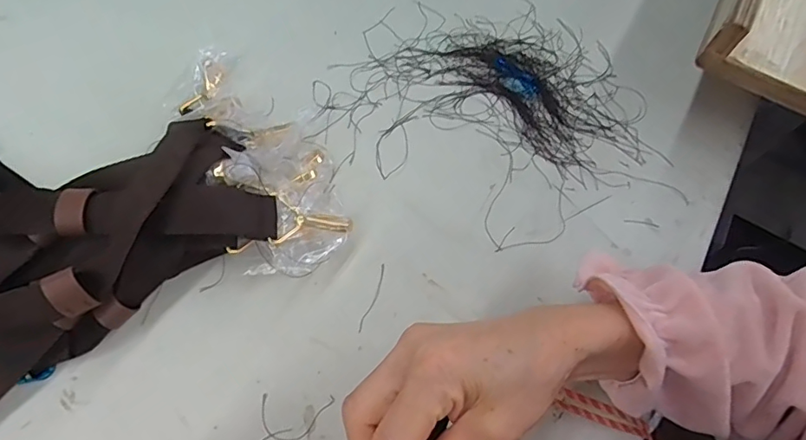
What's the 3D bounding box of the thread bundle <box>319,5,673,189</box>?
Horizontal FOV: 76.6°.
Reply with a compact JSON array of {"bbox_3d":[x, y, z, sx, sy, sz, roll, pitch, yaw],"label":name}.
[{"bbox_3d":[0.075,-0.125,0.479,0.289,0.009,0.193,4,62,-4],"label":"thread bundle"}]

